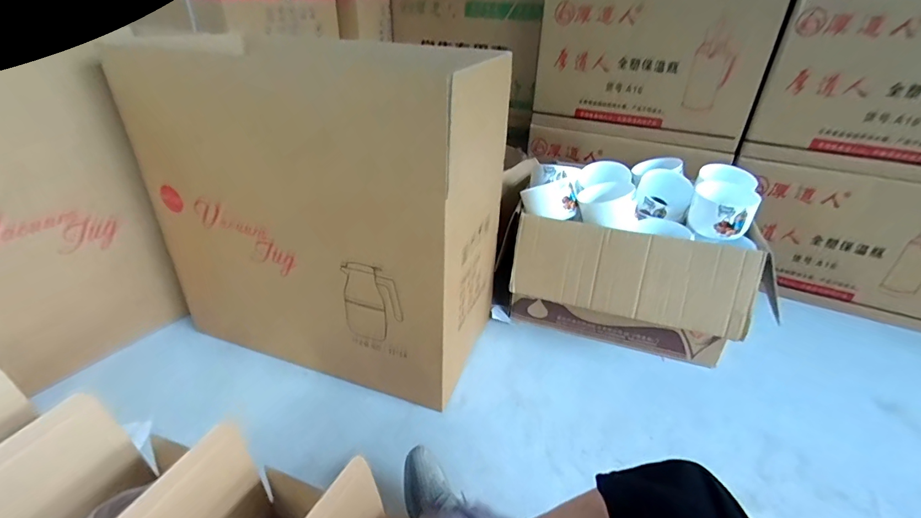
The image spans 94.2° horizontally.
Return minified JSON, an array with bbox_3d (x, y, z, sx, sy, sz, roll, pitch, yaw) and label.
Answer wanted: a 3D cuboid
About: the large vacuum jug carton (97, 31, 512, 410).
[{"bbox_3d":[-0.322,-0.095,1.073,0.771,0.704,0.374,11,33,15],"label":"large vacuum jug carton"}]

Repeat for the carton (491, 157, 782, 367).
[{"bbox_3d":[0.465,-0.028,1.259,0.625,0.428,0.470,10,33,12],"label":"carton"}]

